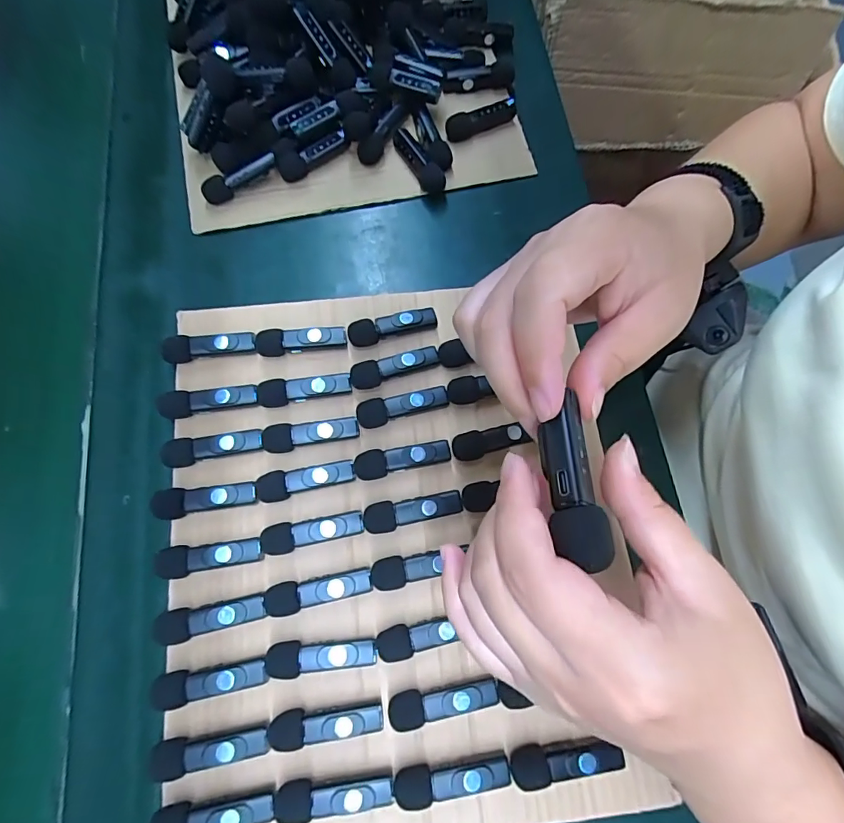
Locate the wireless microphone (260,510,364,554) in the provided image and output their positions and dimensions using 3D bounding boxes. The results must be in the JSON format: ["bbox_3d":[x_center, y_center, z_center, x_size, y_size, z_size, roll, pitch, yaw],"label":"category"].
[{"bbox_3d":[-0.071,0.078,0.301,0.065,0.018,0.018,-11,74,-5],"label":"wireless microphone"}]

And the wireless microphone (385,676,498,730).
[{"bbox_3d":[0.012,0.172,0.274,0.063,0.017,0.017,-8,74,-4],"label":"wireless microphone"}]

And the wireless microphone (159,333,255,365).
[{"bbox_3d":[-0.154,-0.047,0.336,0.064,0.015,0.017,-9,74,-5],"label":"wireless microphone"}]

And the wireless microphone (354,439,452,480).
[{"bbox_3d":[-0.013,0.032,0.317,0.065,0.014,0.020,-11,74,-5],"label":"wireless microphone"}]

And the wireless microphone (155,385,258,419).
[{"bbox_3d":[-0.148,-0.008,0.324,0.063,0.016,0.017,-11,74,-5],"label":"wireless microphone"}]

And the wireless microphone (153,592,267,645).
[{"bbox_3d":[-0.128,0.126,0.283,0.063,0.013,0.018,-11,74,-5],"label":"wireless microphone"}]

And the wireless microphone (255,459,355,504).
[{"bbox_3d":[-0.078,0.046,0.311,0.064,0.015,0.019,-11,74,-5],"label":"wireless microphone"}]

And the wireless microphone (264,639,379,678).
[{"bbox_3d":[-0.060,0.148,0.280,0.065,0.017,0.018,-1,73,-2],"label":"wireless microphone"}]

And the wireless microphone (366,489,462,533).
[{"bbox_3d":[-0.006,0.066,0.306,0.064,0.015,0.019,-8,74,-5],"label":"wireless microphone"}]

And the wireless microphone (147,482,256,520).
[{"bbox_3d":[-0.142,0.058,0.305,0.064,0.014,0.019,-6,74,-4],"label":"wireless microphone"}]

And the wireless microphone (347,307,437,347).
[{"bbox_3d":[-0.022,-0.062,0.346,0.066,0.018,0.017,-14,74,-6],"label":"wireless microphone"}]

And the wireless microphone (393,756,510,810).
[{"bbox_3d":[0.017,0.210,0.265,0.065,0.018,0.017,-4,73,-3],"label":"wireless microphone"}]

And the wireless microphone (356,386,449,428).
[{"bbox_3d":[-0.013,-0.003,0.327,0.064,0.015,0.019,-14,74,-6],"label":"wireless microphone"}]

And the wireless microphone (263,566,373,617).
[{"bbox_3d":[-0.065,0.112,0.290,0.066,0.016,0.018,-11,74,-5],"label":"wireless microphone"}]

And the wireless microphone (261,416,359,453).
[{"bbox_3d":[-0.077,0.016,0.318,0.065,0.012,0.019,-6,74,-4],"label":"wireless microphone"}]

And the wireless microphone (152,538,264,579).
[{"bbox_3d":[-0.135,0.093,0.295,0.064,0.015,0.019,-5,73,-4],"label":"wireless microphone"}]

